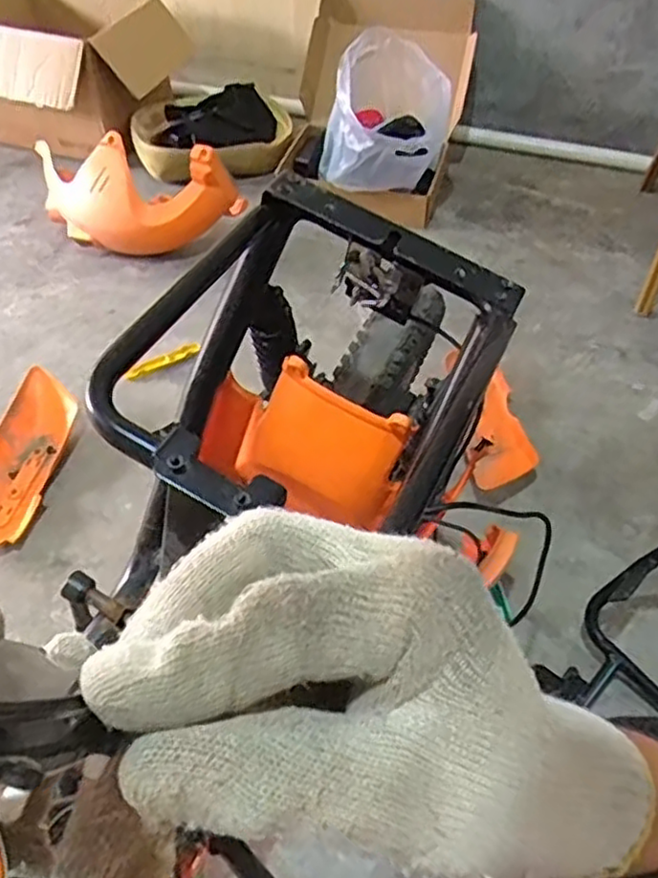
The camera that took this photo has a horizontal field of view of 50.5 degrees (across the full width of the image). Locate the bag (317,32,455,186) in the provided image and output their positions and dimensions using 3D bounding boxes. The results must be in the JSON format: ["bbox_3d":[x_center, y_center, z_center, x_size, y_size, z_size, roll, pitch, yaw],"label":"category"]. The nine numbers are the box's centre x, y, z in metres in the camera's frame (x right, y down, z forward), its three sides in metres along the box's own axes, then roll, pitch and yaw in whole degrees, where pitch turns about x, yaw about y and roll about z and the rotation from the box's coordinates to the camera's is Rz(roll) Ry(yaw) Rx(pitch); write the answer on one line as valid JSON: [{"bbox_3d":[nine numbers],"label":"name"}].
[{"bbox_3d":[0.119,-0.685,1.490,0.265,0.244,0.309,7,50,5],"label":"bag"}]

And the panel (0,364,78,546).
[{"bbox_3d":[-0.490,0.035,1.095,0.117,0.072,0.315,6,50,2],"label":"panel"}]

